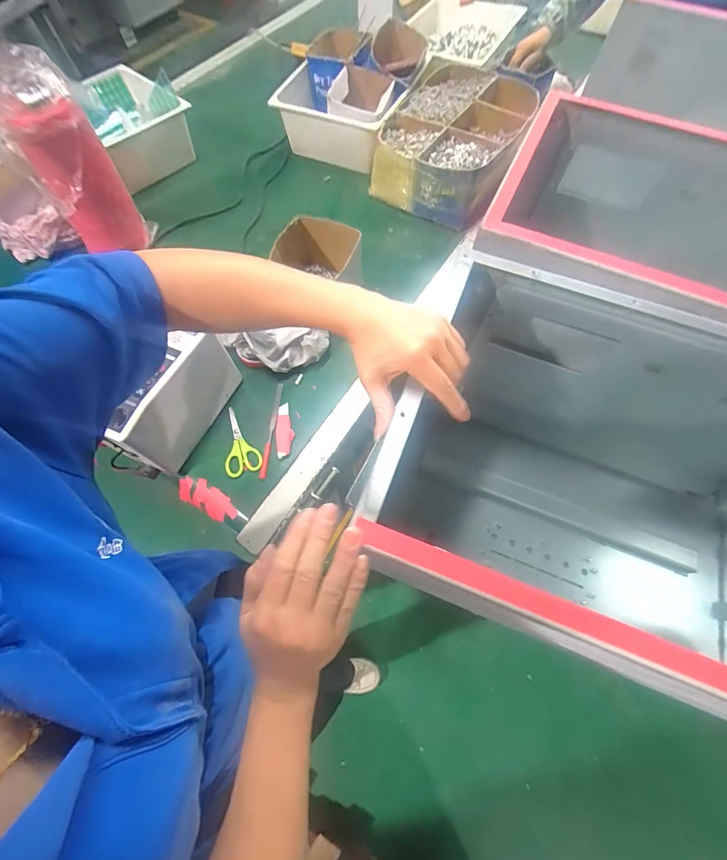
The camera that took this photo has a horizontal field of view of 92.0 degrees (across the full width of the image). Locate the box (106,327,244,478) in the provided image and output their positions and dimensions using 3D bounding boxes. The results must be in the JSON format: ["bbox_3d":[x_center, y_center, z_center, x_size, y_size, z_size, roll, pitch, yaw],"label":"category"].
[{"bbox_3d":[-0.280,-0.044,0.544,0.062,0.143,0.206,23,69,9],"label":"box"}]

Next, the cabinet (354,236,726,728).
[{"bbox_3d":[0.309,0.098,0.414,0.533,0.330,0.314,20,69,8],"label":"cabinet"}]

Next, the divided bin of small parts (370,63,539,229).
[{"bbox_3d":[0.213,-0.695,0.838,0.284,0.107,0.436,20,69,8],"label":"divided bin of small parts"}]

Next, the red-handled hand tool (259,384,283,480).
[{"bbox_3d":[-0.158,-0.002,0.605,0.012,0.009,0.175,4,67,1],"label":"red-handled hand tool"}]

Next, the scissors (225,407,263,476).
[{"bbox_3d":[-0.214,0.018,0.593,0.058,0.008,0.122,-22,69,-9],"label":"scissors"}]

